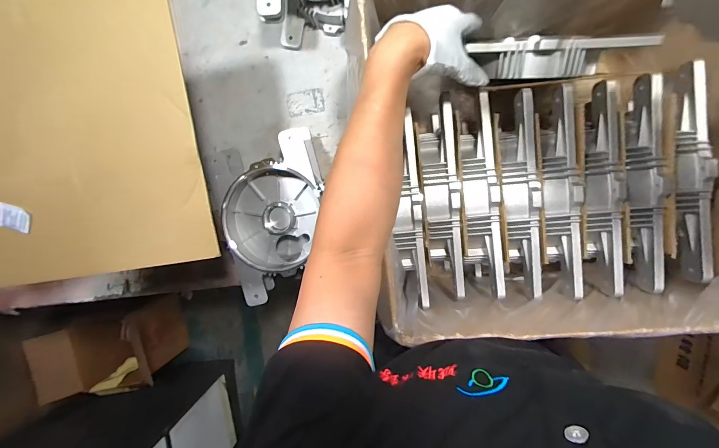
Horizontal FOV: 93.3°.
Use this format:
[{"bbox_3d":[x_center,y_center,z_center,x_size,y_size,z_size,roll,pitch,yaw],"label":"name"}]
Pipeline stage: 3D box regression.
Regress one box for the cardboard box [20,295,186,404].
[{"bbox_3d":[-0.880,0.458,1.222,0.400,0.254,0.258,-12,94,7],"label":"cardboard box"}]

